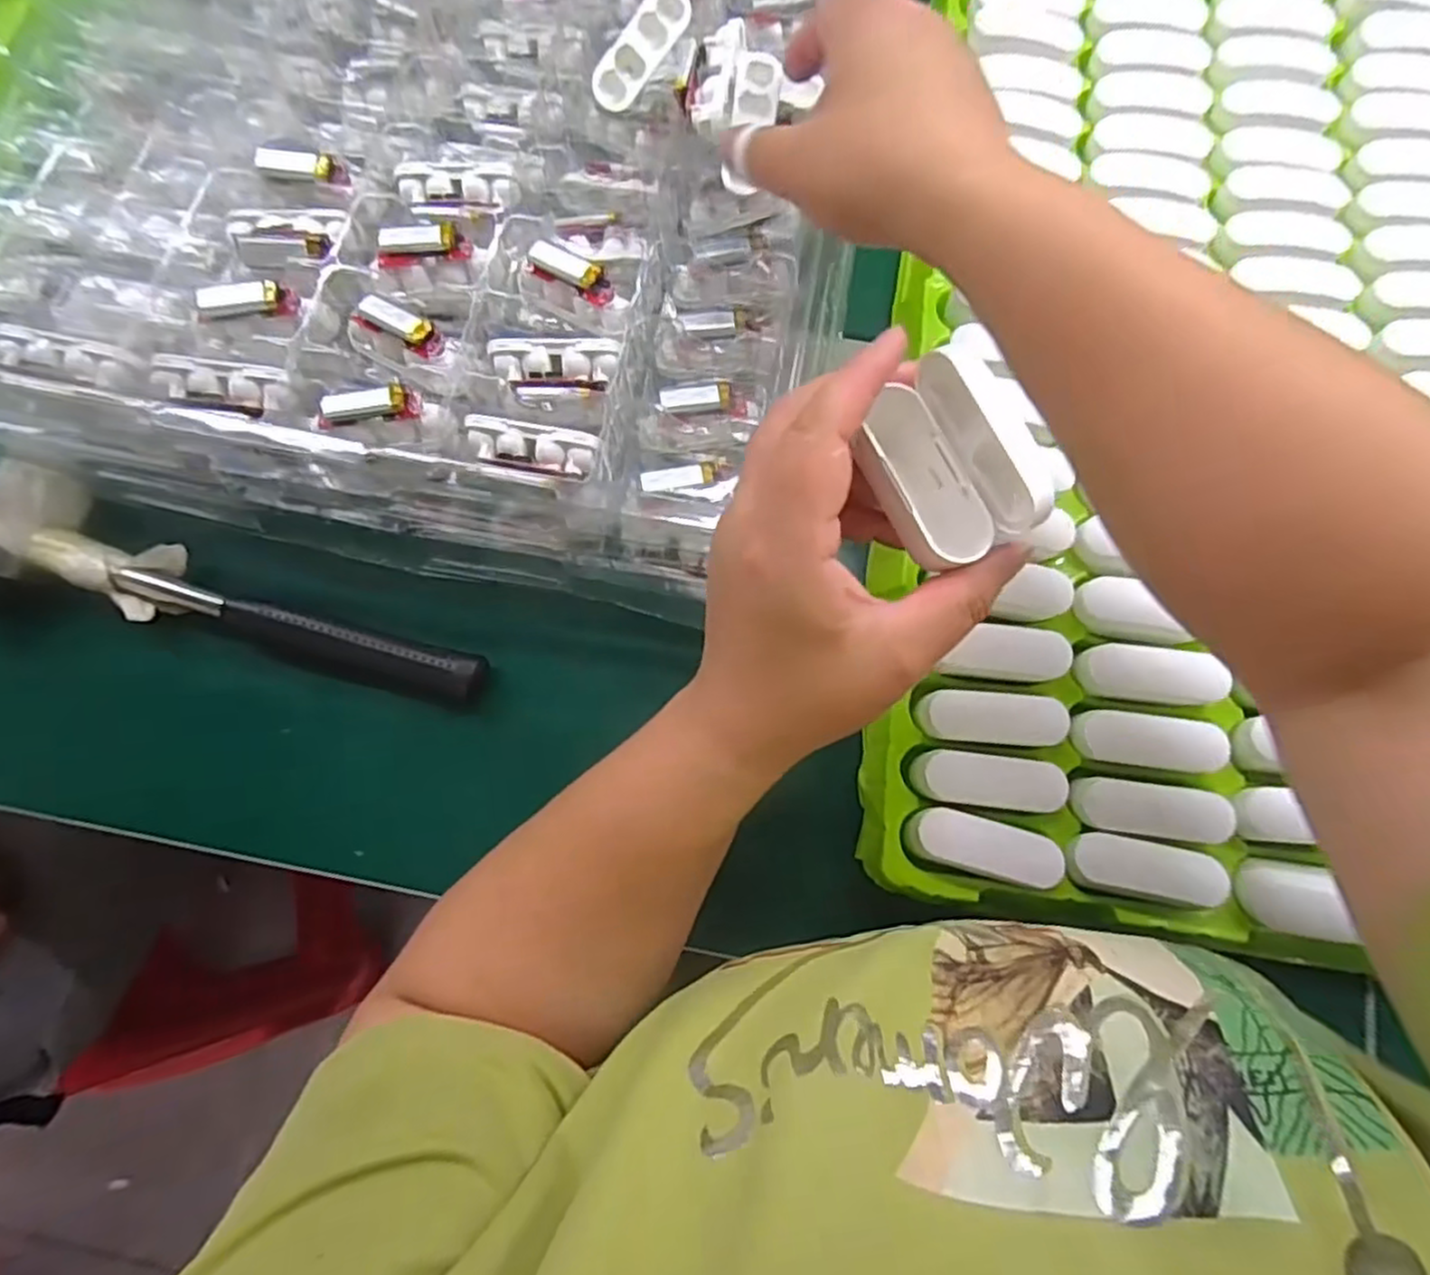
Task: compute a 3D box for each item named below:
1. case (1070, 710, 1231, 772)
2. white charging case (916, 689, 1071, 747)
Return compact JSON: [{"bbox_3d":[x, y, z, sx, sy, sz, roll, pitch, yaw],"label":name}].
[{"bbox_3d":[0.201,0.049,0.338,0.065,0.018,0.024,8,77,2],"label":"case"},{"bbox_3d":[0.131,0.038,0.342,0.064,0.019,0.023,5,77,1],"label":"white charging case"}]

